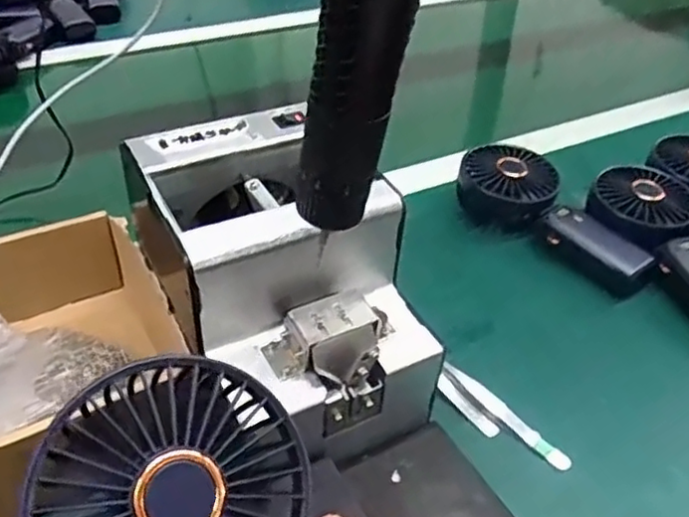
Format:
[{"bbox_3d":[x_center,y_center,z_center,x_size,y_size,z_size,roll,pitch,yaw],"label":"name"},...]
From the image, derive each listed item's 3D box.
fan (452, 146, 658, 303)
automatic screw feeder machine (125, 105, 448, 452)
[{"bbox_3d":[0.174,-0.040,0.554,0.081,0.034,0.183,-27,49,-32],"label":"fan"},{"bbox_3d":[-0.034,0.018,0.396,0.137,0.143,0.181,-20,46,-27],"label":"automatic screw feeder machine"}]

